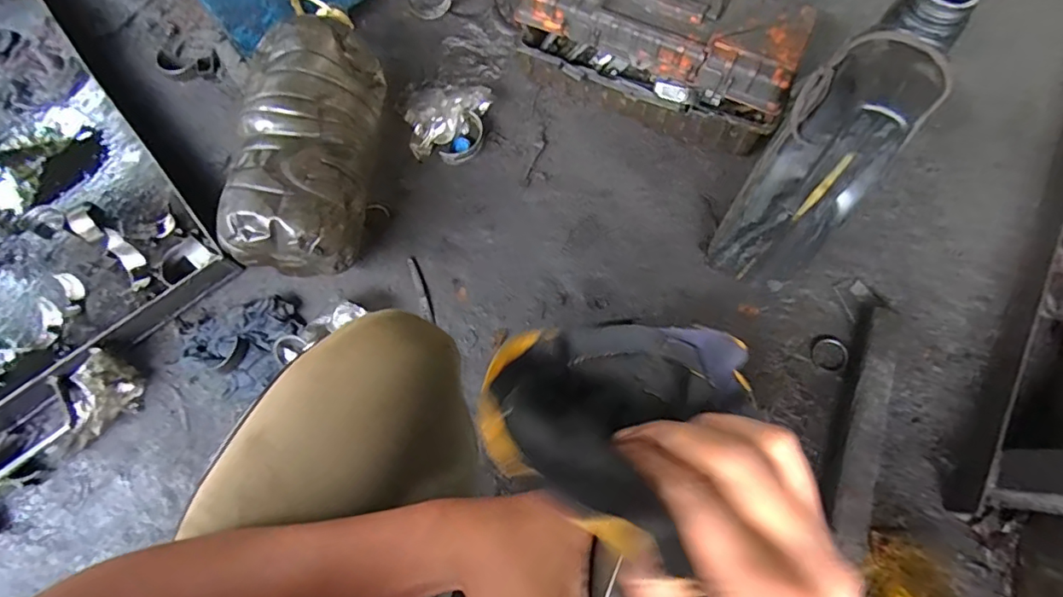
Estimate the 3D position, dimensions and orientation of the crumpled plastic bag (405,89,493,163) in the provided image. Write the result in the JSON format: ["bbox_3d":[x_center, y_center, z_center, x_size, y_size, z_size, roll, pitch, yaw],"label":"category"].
[{"bbox_3d":[-0.142,-0.287,0.817,0.149,0.035,0.106,-43,75,-13],"label":"crumpled plastic bag"}]

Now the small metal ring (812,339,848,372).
[{"bbox_3d":[0.385,0.073,0.690,0.041,0.008,0.040,0,70,1],"label":"small metal ring"}]

